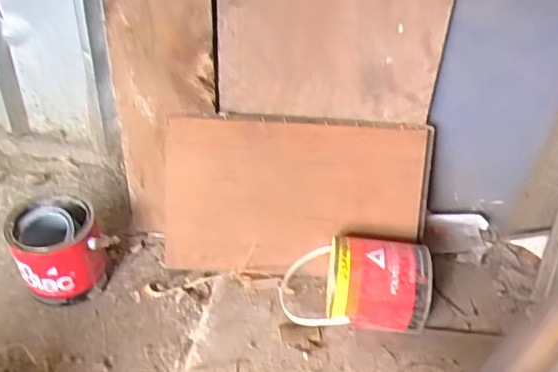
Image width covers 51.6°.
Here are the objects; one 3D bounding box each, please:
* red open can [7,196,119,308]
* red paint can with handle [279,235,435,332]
[{"bbox_3d":[-0.393,0.117,1.048,0.151,0.156,0.152,3,43,-3],"label":"red open can"},{"bbox_3d":[0.128,0.163,0.991,0.250,0.154,0.151,10,43,5],"label":"red paint can with handle"}]

